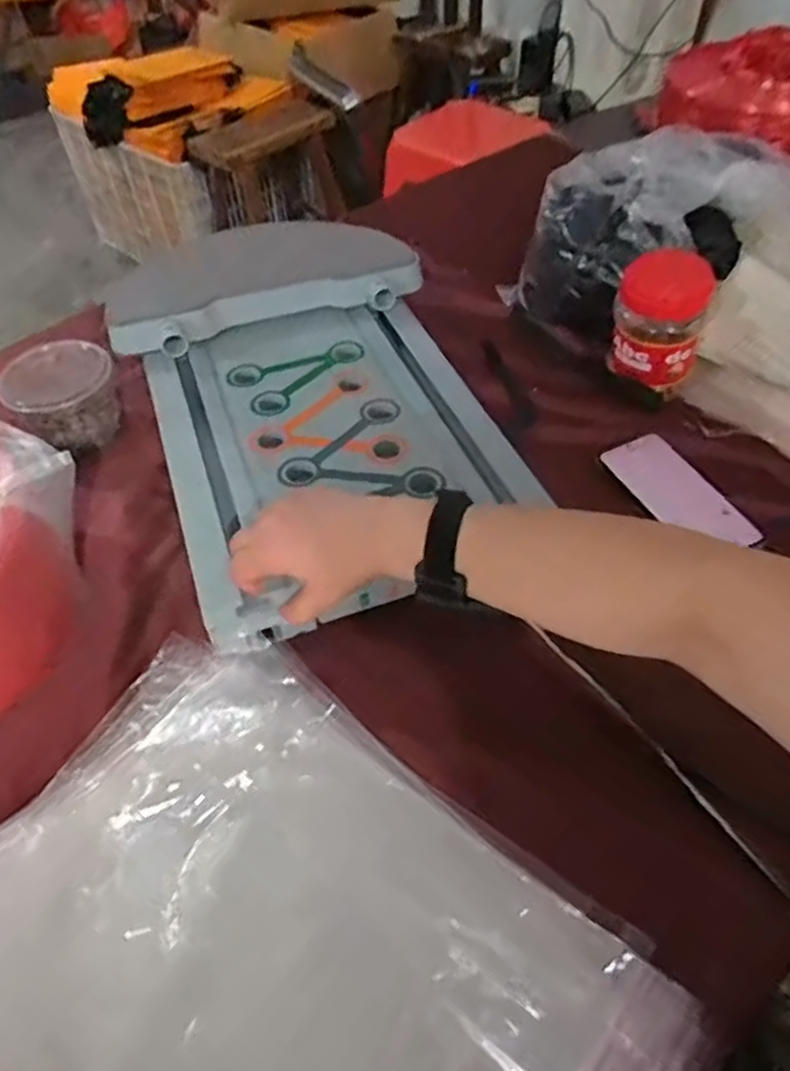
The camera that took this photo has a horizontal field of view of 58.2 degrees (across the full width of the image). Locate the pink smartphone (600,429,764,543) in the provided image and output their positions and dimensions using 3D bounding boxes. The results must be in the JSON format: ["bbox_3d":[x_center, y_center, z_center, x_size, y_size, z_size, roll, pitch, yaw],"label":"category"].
[{"bbox_3d":[0.271,-0.042,0.677,0.070,0.015,0.148,-22,53,-16],"label":"pink smartphone"}]

